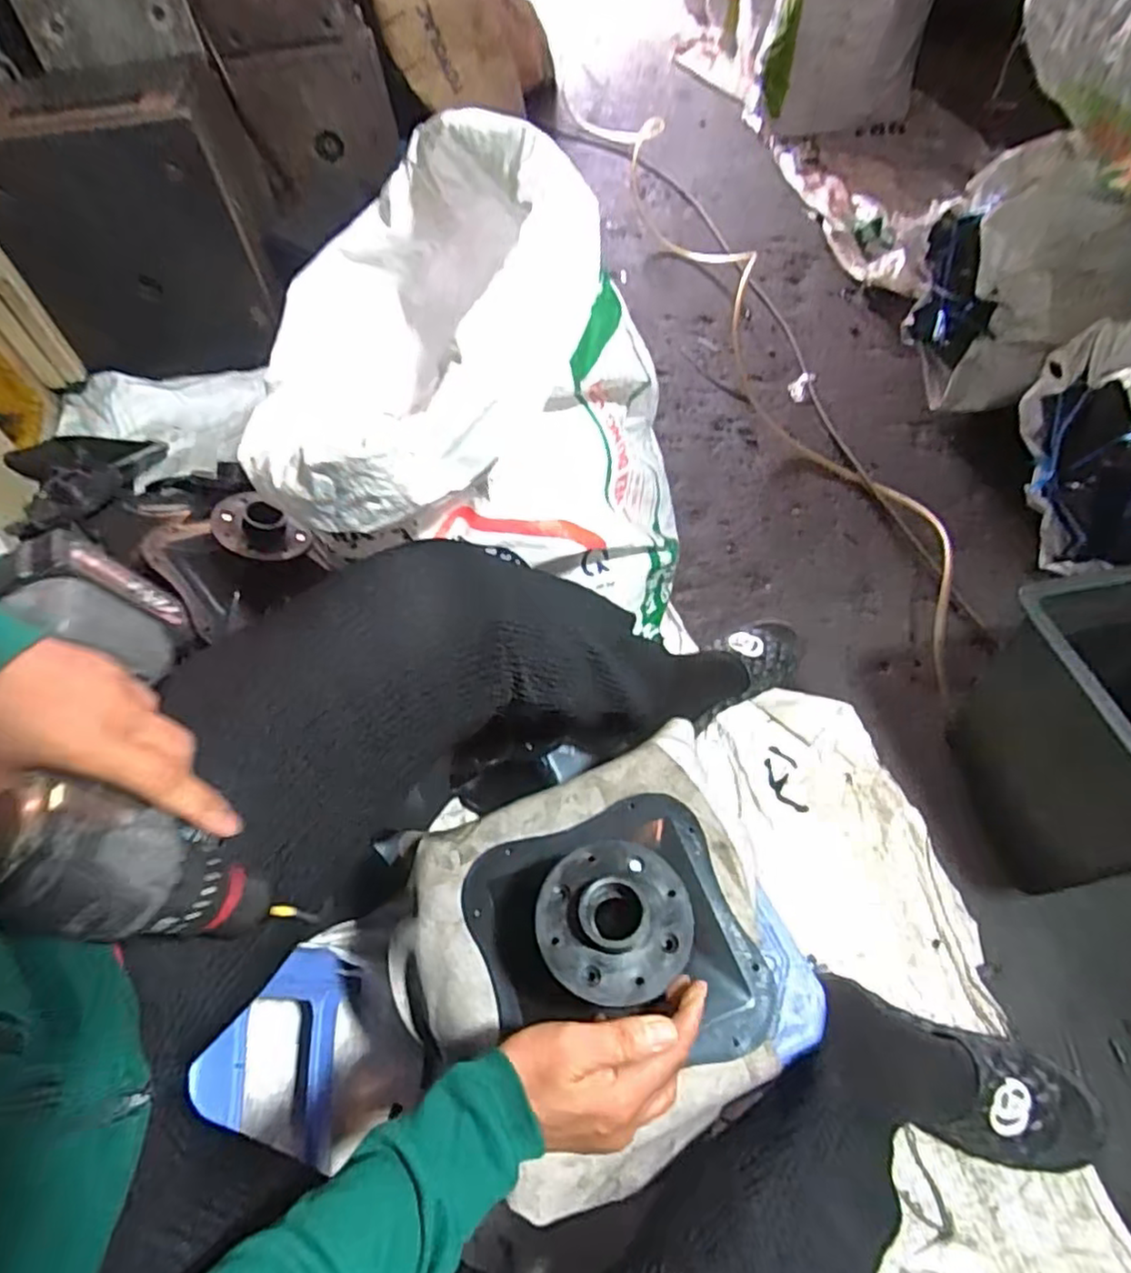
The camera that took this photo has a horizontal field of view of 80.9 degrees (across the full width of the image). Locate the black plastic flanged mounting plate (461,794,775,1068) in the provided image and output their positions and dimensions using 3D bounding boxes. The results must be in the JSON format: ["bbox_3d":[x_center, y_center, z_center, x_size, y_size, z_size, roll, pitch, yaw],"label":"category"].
[{"bbox_3d":[0.032,0.195,0.439,0.181,0.083,0.176,-18,59,-9],"label":"black plastic flanged mounting plate"}]

